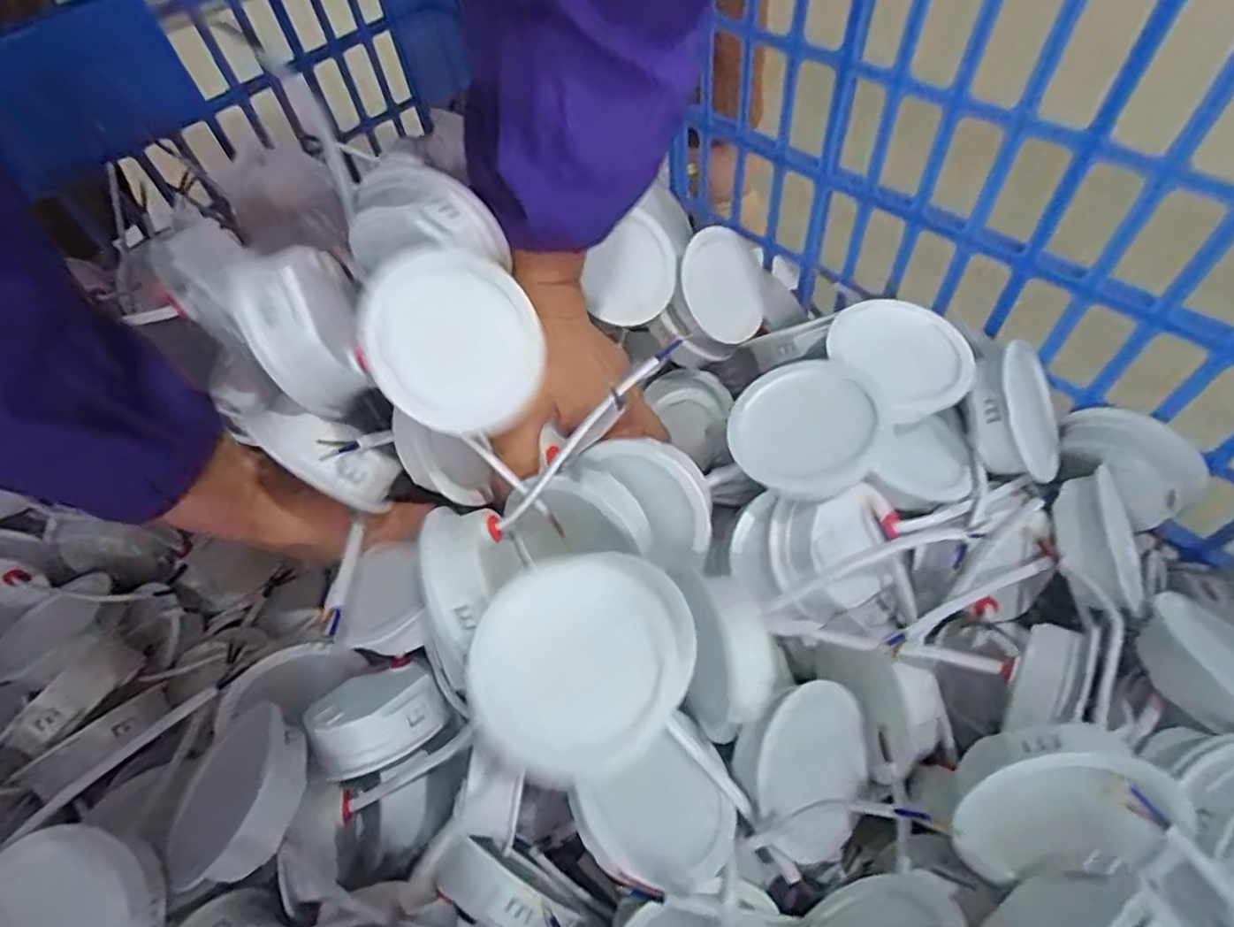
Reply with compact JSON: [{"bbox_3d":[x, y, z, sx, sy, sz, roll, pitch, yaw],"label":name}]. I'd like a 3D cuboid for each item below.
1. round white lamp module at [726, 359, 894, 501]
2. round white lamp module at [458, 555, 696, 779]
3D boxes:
[{"bbox_3d":[0.089,-0.013,0.307,0.069,0.024,0.070,-7,59,11],"label":"round white lamp module"},{"bbox_3d":[-0.012,0.069,0.233,0.079,0.026,0.069,-40,80,-17],"label":"round white lamp module"}]

